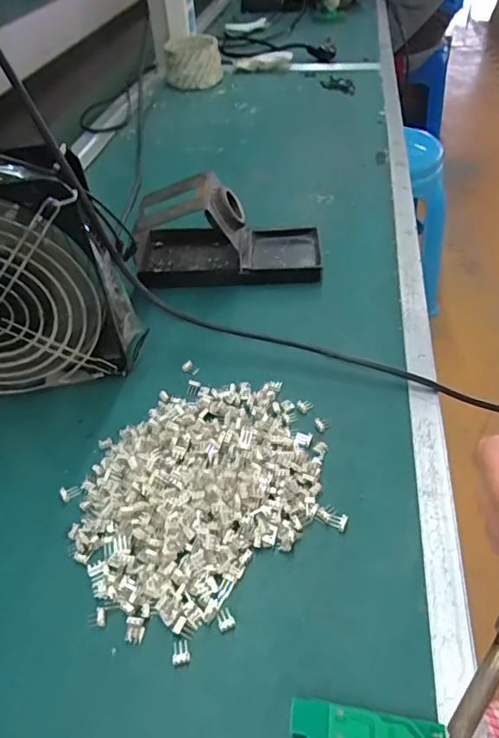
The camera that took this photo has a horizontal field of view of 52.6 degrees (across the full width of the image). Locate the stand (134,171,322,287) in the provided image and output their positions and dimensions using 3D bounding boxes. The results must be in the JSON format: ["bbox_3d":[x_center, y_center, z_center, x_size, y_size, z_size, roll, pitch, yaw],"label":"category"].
[{"bbox_3d":[-0.019,-0.121,0.437,0.160,0.072,0.078,-1,45,3],"label":"stand"}]

